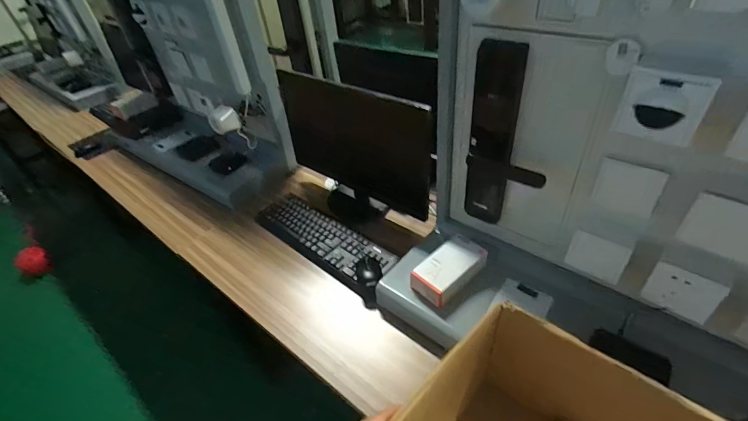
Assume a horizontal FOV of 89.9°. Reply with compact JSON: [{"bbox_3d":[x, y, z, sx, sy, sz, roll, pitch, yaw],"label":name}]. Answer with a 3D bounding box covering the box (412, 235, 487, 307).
[{"bbox_3d":[0.159,0.129,0.794,0.159,0.065,0.087,-36,48,-29],"label":"box"}]

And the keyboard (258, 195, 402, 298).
[{"bbox_3d":[-0.143,0.069,1.008,0.437,0.027,0.141,28,51,34],"label":"keyboard"}]

